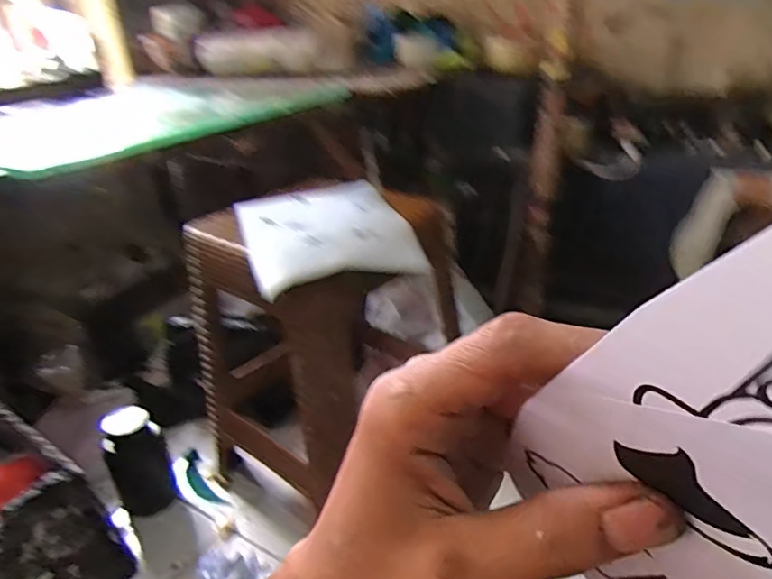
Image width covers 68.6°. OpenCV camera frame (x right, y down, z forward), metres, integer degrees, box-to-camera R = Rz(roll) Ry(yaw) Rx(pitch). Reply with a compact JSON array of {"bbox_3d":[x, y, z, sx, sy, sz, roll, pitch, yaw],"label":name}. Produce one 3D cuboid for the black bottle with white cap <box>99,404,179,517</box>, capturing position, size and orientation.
[{"bbox_3d":[-0.407,0.284,0.944,0.077,0.159,0.074,-5,27,3],"label":"black bottle with white cap"}]

